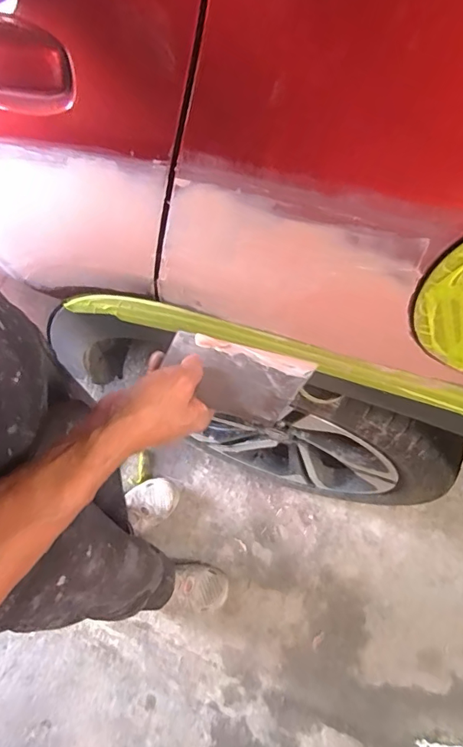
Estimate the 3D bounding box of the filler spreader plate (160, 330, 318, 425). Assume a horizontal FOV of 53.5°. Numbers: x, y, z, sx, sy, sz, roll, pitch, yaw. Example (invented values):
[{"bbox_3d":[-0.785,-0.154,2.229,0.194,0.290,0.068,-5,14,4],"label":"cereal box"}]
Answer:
[{"bbox_3d":[-0.004,0.001,0.429,0.140,0.008,0.097,14,39,14],"label":"filler spreader plate"}]

